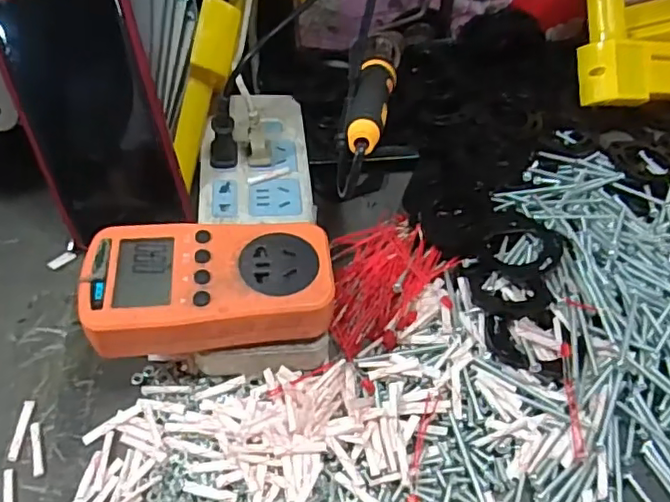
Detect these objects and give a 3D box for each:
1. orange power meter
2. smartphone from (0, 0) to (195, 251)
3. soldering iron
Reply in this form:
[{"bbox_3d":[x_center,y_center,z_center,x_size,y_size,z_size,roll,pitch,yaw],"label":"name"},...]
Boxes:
[{"bbox_3d":[-0.066,0.017,0.321,0.125,0.029,0.067,-6,53,-6],"label":"orange power meter"},{"bbox_3d":[-0.146,-0.082,0.358,0.080,0.150,0.009,-10,27,0],"label":"smartphone"},{"bbox_3d":[0.022,-0.092,0.351,0.023,0.019,0.200,8,40,6],"label":"soldering iron"}]

